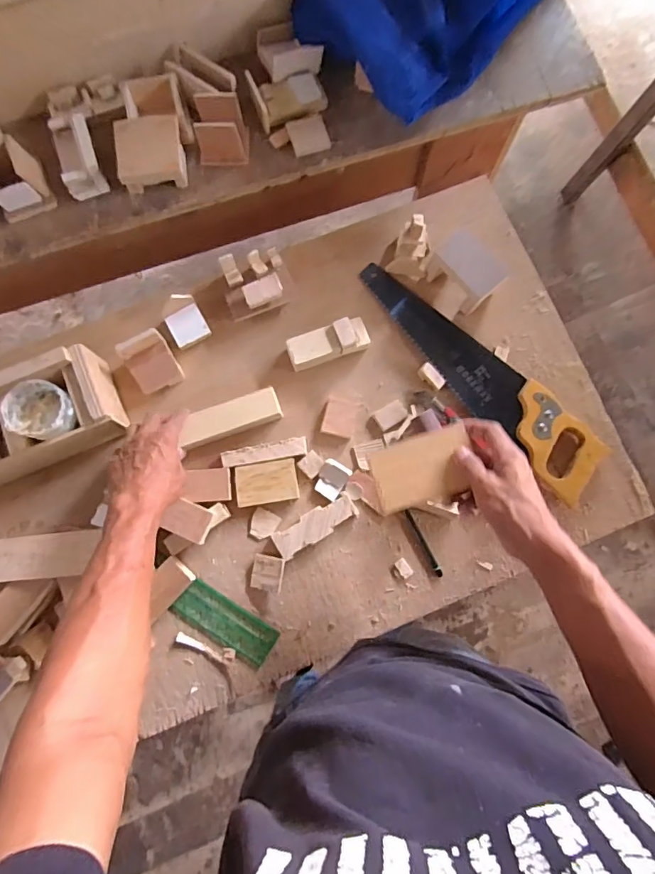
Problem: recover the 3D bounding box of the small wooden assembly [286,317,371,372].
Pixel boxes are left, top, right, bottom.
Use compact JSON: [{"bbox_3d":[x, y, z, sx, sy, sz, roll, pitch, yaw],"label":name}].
[{"bbox_3d":[0.003,-0.124,0.657,0.109,0.026,0.043,-22,85,-5],"label":"small wooden assembly"}]

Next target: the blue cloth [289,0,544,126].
[{"bbox_3d":[0.108,-0.564,0.635,0.213,0.136,0.252,-39,82,-6],"label":"blue cloth"}]

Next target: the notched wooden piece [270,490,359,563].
[{"bbox_3d":[-0.015,0.111,0.628,0.109,0.012,0.035,-31,82,-5],"label":"notched wooden piece"}]

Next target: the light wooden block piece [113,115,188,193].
[{"bbox_3d":[-0.231,-0.370,0.651,0.084,0.061,0.078,-9,81,-2],"label":"light wooden block piece"}]

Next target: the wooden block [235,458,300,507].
[{"bbox_3d":[-0.078,0.058,0.634,0.078,0.012,0.052,-9,80,-2],"label":"wooden block"}]

